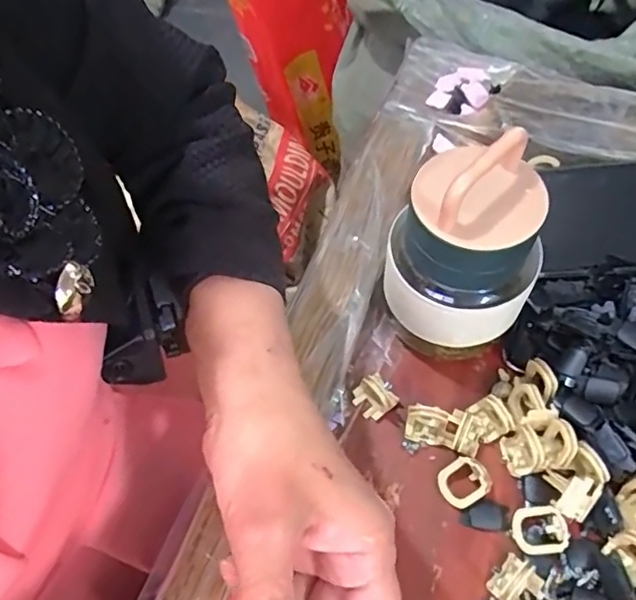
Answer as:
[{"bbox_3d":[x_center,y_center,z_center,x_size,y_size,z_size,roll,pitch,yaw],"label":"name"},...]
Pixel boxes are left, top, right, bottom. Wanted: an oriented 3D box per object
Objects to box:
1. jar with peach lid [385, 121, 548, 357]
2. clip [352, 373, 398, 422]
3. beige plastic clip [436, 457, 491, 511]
[{"bbox_3d":[0.070,-0.024,0.278,0.073,0.117,0.061,6,59,8],"label":"jar with peach lid"},{"bbox_3d":[0.031,0.053,0.311,0.018,0.021,0.021,-35,62,-16],"label":"clip"},{"bbox_3d":[0.075,0.094,0.289,0.026,0.008,0.022,-41,65,7],"label":"beige plastic clip"}]

